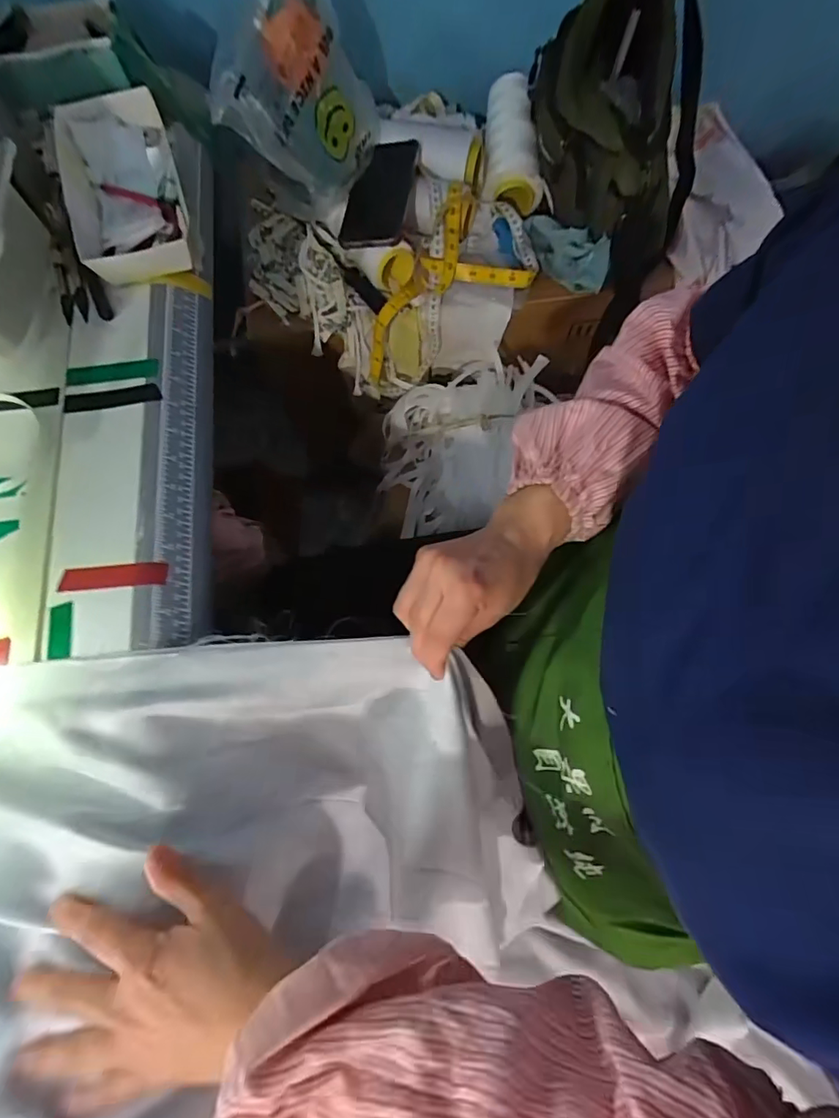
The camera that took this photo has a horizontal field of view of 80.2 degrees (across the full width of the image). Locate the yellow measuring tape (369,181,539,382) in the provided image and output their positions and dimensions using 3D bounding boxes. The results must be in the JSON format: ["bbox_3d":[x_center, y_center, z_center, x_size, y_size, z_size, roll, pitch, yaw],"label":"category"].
[{"bbox_3d":[0.027,-0.347,0.638,0.268,0.094,0.149,-45,76,10],"label":"yellow measuring tape"}]

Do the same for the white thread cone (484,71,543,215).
[{"bbox_3d":[0.115,-0.522,0.623,0.072,0.062,0.150,-3,94,1],"label":"white thread cone"}]

